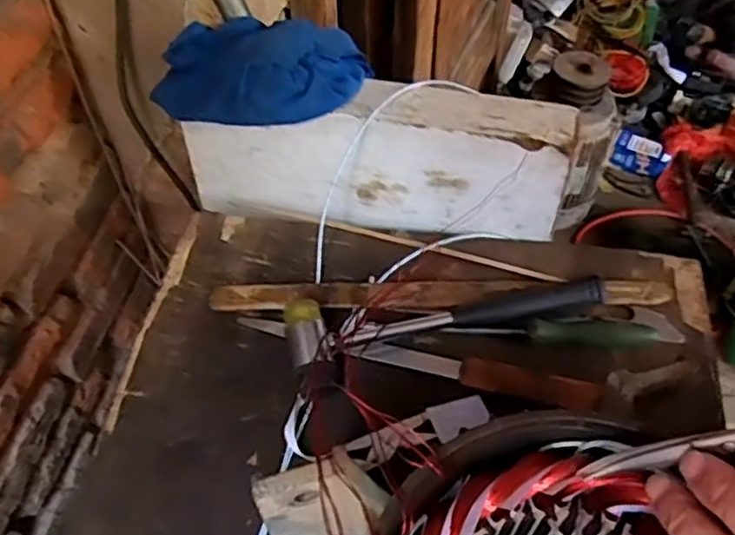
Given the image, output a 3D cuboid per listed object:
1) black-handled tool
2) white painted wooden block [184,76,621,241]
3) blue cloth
[{"bbox_3d":[0.093,0.038,0.577,0.217,0.020,0.029,-10,52,-7],"label":"black-handled tool"},{"bbox_3d":[0.007,-0.100,0.644,0.363,0.129,0.082,4,52,5],"label":"white painted wooden block"},{"bbox_3d":[-0.095,-0.179,0.611,0.192,0.051,0.103,-4,52,-2],"label":"blue cloth"}]

